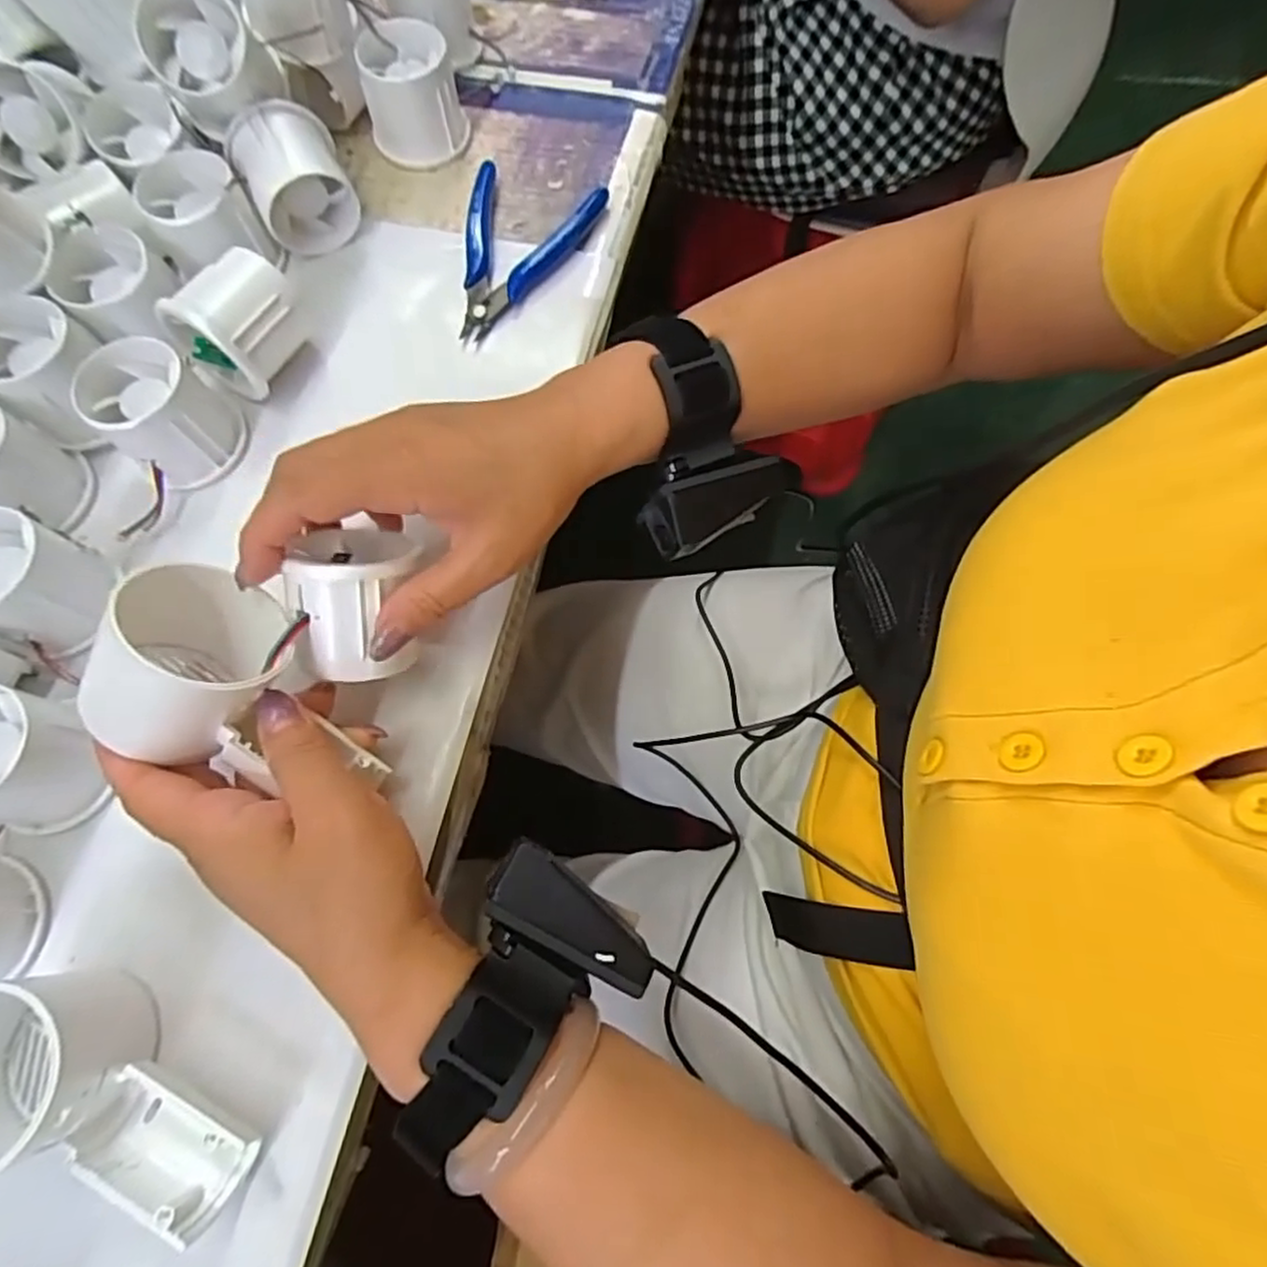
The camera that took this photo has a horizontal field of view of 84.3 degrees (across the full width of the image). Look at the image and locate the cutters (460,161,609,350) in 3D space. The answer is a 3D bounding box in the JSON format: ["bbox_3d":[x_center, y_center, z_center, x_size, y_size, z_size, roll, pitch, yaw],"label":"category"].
[{"bbox_3d":[-0.059,-0.218,0.400,0.075,0.012,0.121,3,70,3],"label":"cutters"}]

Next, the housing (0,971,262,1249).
[{"bbox_3d":[-0.199,0.164,0.251,0.126,0.047,0.064,11,71,6],"label":"housing"}]

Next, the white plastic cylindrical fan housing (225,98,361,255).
[{"bbox_3d":[-0.186,-0.251,0.388,0.053,0.058,0.052,-23,71,-6],"label":"white plastic cylindrical fan housing"}]

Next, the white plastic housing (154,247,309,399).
[{"bbox_3d":[-0.198,-0.156,0.358,0.045,0.058,0.055,34,75,13],"label":"white plastic housing"}]

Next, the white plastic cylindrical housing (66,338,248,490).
[{"bbox_3d":[-0.232,-0.110,0.347,0.058,0.047,0.051,39,76,14],"label":"white plastic cylindrical housing"}]

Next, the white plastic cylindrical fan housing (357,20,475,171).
[{"bbox_3d":[-0.131,-0.319,0.415,0.056,0.052,0.050,-16,70,-4],"label":"white plastic cylindrical fan housing"}]

